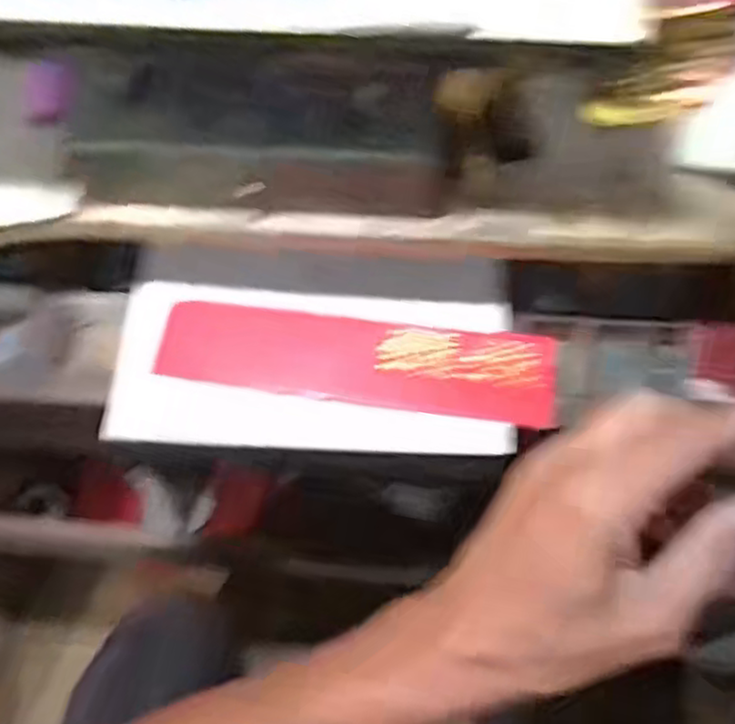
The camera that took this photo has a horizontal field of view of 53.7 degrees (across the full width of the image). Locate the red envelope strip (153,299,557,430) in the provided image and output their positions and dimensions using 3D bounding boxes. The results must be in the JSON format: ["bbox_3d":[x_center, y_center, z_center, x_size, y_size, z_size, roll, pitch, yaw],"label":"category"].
[{"bbox_3d":[-0.005,-0.002,0.396,0.211,0.008,0.049,8,79,1],"label":"red envelope strip"}]

